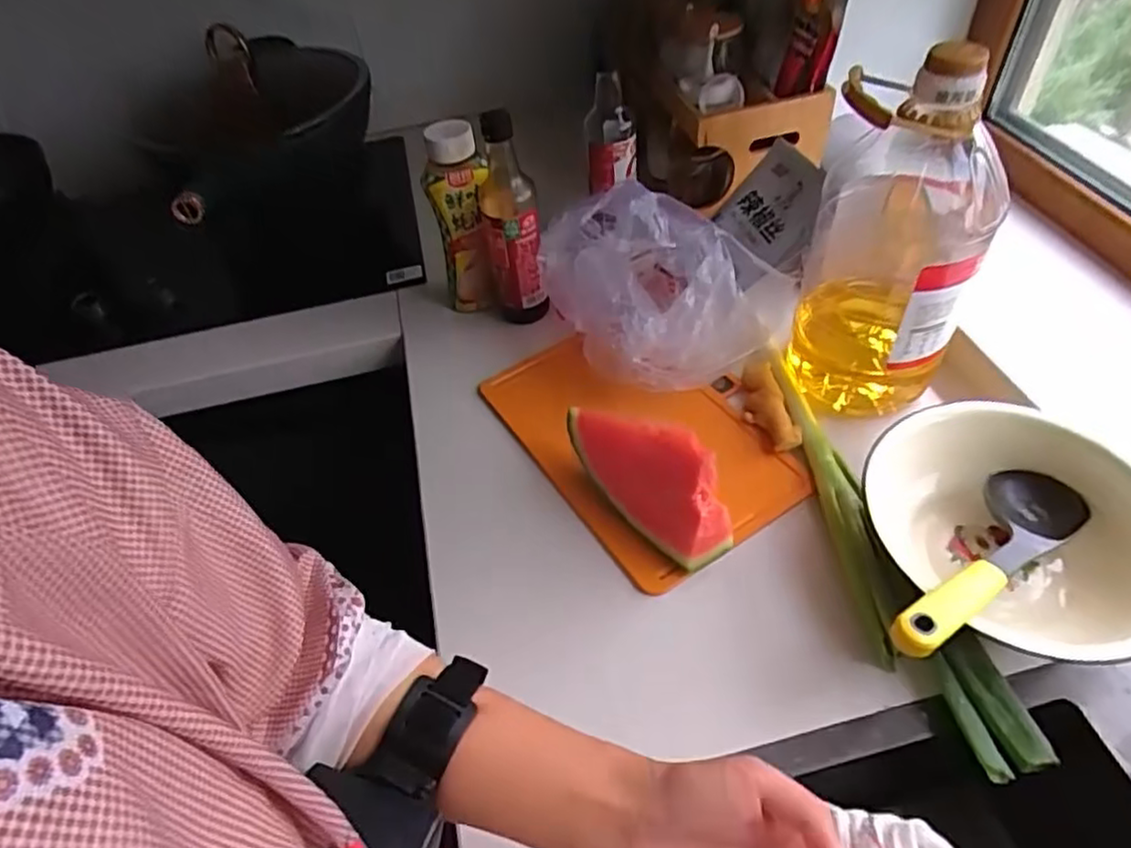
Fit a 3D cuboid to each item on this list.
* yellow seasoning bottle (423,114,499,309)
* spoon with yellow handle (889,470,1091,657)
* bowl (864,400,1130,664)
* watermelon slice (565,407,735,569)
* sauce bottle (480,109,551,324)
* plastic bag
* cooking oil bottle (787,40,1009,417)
[{"bbox_3d":[-0.113,-0.221,0.777,0.065,0.231,0.061,-10,48,-2],"label":"yellow seasoning bottle"},{"bbox_3d":[0.321,0.101,0.523,0.265,0.040,0.067,-20,47,-37],"label":"spoon with yellow handle"},{"bbox_3d":[0.374,0.094,0.563,0.200,0.090,0.223,-12,49,-3],"label":"bowl"},{"bbox_3d":[0.068,0.044,0.600,0.046,0.107,0.172,-38,55,-24],"label":"watermelon slice"},{"bbox_3d":[-0.059,-0.211,0.745,0.055,0.255,0.056,-14,49,-6],"label":"sauce bottle"},{"bbox_3d":[0.111,-0.164,0.720,0.217,0.150,0.217,-25,51,-14],"label":"plastic bag"},{"bbox_3d":[0.299,-0.167,0.615,0.142,0.315,0.138,17,53,20],"label":"cooking oil bottle"}]

